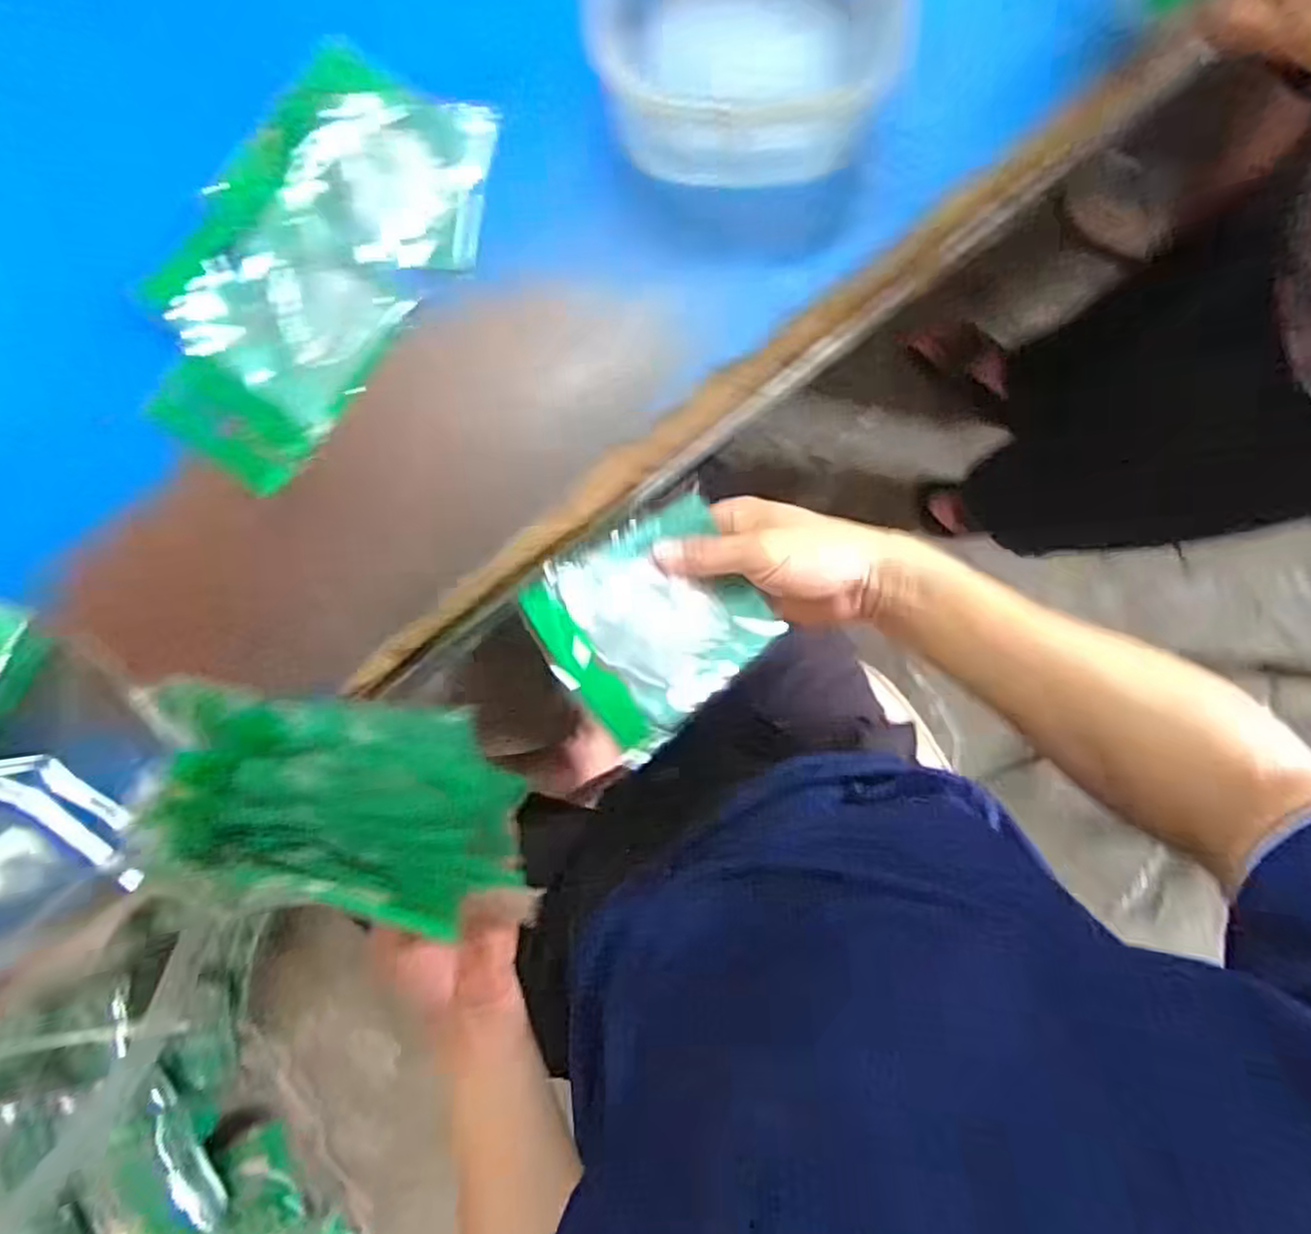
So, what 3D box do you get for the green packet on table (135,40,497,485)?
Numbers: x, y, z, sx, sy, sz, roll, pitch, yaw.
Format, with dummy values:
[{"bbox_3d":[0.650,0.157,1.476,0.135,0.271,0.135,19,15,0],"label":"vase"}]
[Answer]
[{"bbox_3d":[-0.211,-0.216,0.444,0.142,0.031,0.261,29,88,5],"label":"green packet on table"}]

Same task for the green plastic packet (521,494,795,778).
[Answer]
[{"bbox_3d":[0.001,0.000,0.408,0.130,0.008,0.111,-36,91,-26],"label":"green plastic packet"}]

